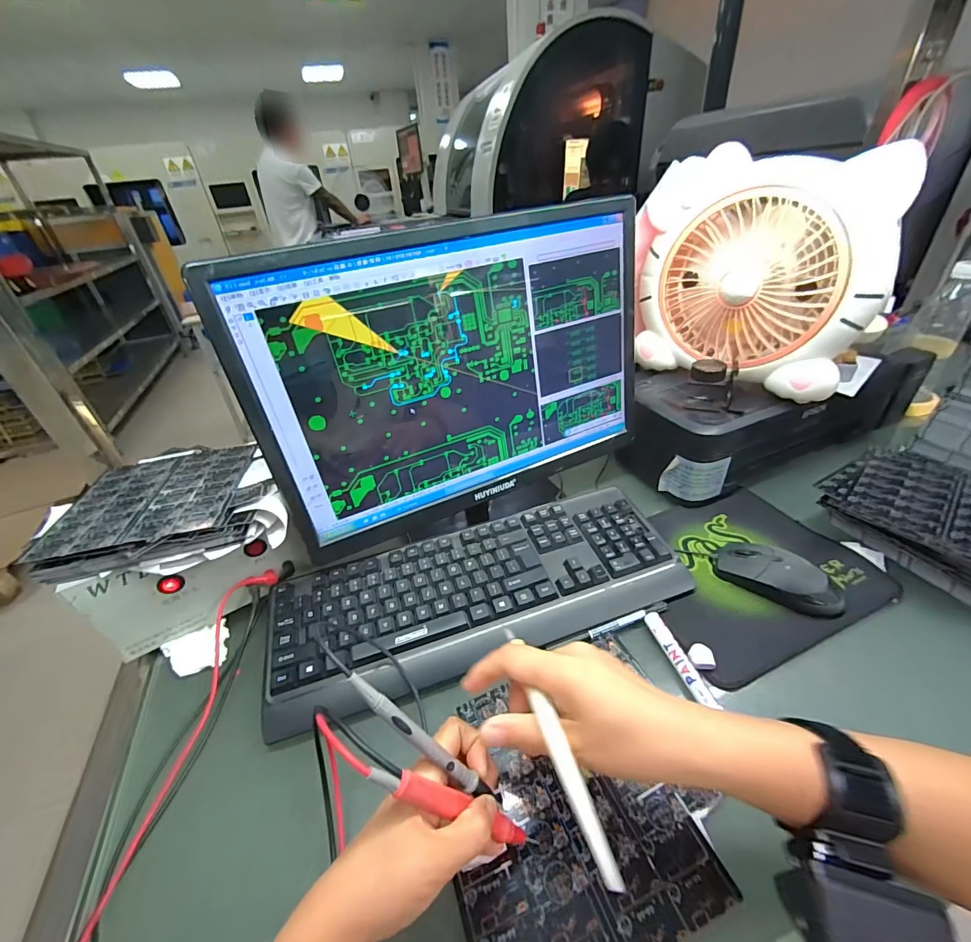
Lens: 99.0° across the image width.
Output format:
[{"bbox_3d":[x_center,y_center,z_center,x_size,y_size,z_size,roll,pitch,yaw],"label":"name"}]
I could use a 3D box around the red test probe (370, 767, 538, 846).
[{"bbox_3d":[-0.016,0.216,0.262,0.018,0.145,0.012,-39,23,29],"label":"red test probe"}]

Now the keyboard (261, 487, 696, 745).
[{"bbox_3d":[-0.005,0.128,0.452,0.432,0.034,0.152,-15,36,-13],"label":"keyboard"}]

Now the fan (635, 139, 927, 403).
[{"bbox_3d":[0.313,-0.238,0.515,0.117,0.236,0.277,-26,40,-27],"label":"fan"}]

